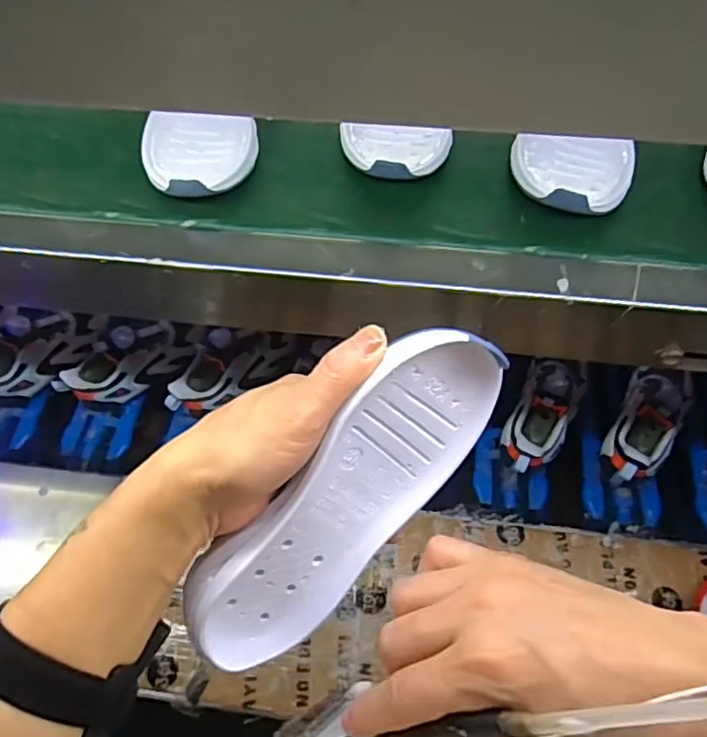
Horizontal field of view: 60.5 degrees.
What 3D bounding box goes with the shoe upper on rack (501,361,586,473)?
[{"bbox_3d":[0.240,0.053,0.759,0.079,0.078,0.170,26,66,15],"label":"shoe upper on rack"}]

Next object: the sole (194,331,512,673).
[{"bbox_3d":[0.001,0.073,0.330,0.213,0.087,0.023,-51,36,5],"label":"sole"}]

